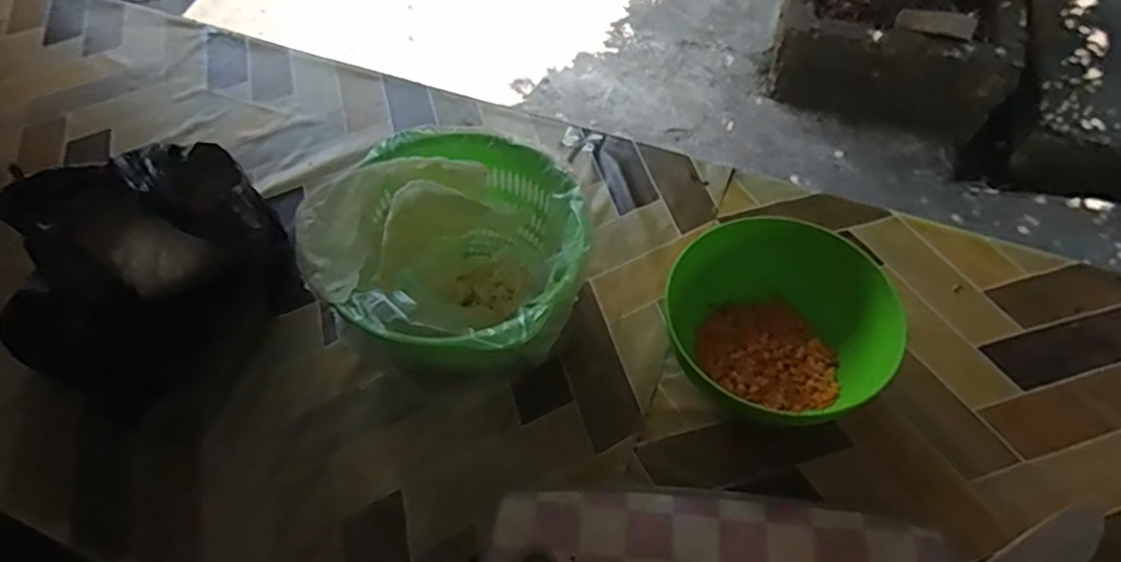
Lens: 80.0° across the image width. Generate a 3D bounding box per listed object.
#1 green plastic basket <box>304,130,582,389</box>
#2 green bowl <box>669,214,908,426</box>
[{"bbox_3d":[-0.085,-0.014,0.589,0.212,0.131,0.215,0,55,0],"label":"green plastic basket"},{"bbox_3d":[0.189,0.036,0.580,0.178,0.092,0.161,-6,55,-4],"label":"green bowl"}]

